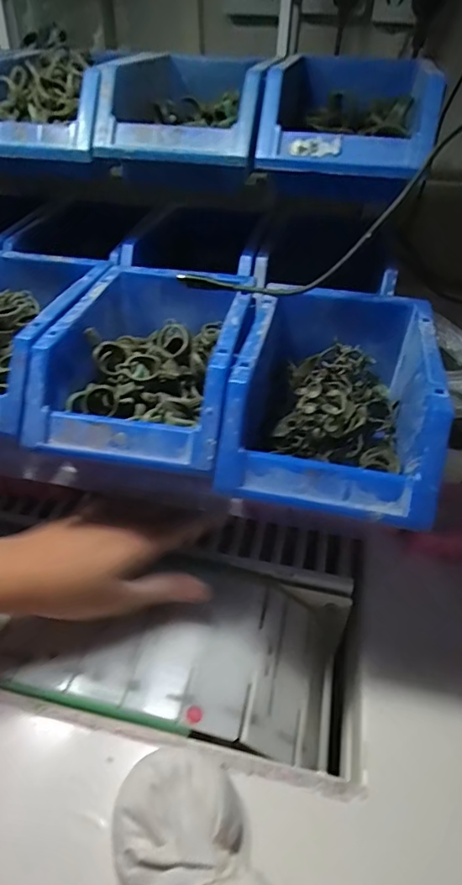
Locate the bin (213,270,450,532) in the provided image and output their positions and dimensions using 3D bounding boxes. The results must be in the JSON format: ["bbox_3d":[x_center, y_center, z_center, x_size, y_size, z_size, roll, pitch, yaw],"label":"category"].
[{"bbox_3d":[0.067,-0.032,0.322,0.121,0.074,0.171,9,40,9],"label":"bin"}]

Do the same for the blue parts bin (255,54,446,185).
[{"bbox_3d":[0.102,-0.275,0.402,0.127,0.060,0.207,12,40,12],"label":"blue parts bin"}]

